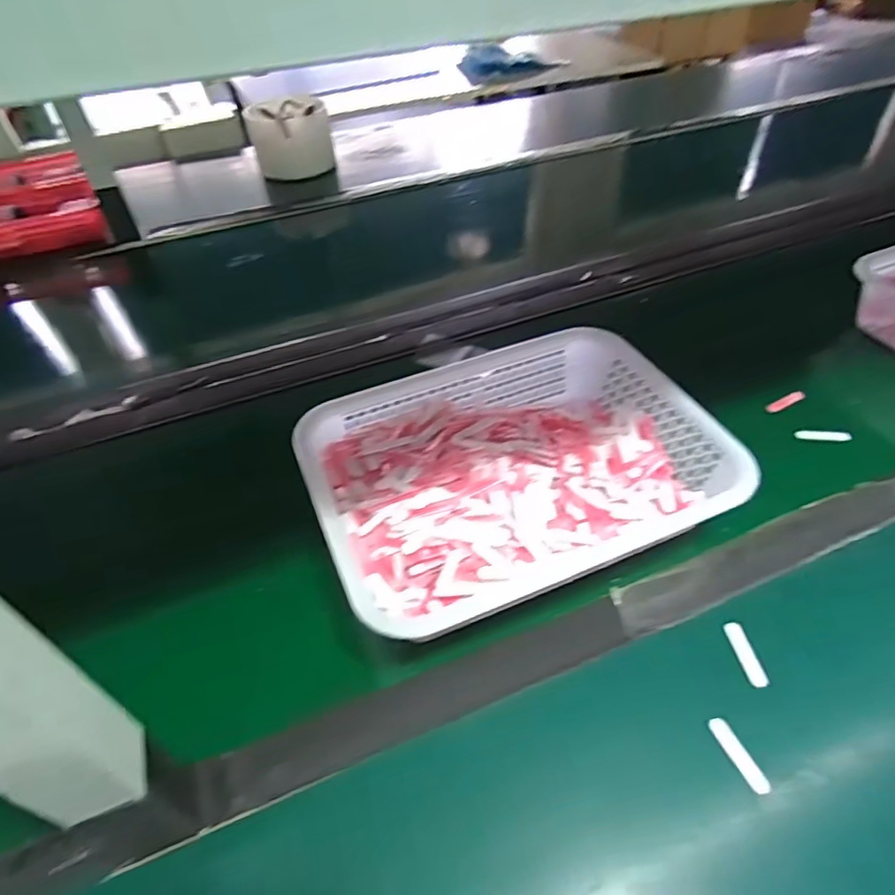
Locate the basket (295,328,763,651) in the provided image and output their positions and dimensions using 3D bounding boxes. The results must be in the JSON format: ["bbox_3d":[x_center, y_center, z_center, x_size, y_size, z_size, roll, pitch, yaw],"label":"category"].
[{"bbox_3d":[0.057,0.022,0.556,0.351,0.083,0.258,-19,48,-14],"label":"basket"}]

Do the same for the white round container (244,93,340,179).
[{"bbox_3d":[-0.318,-0.629,1.178,0.148,0.125,0.148,-2,46,2],"label":"white round container"}]

